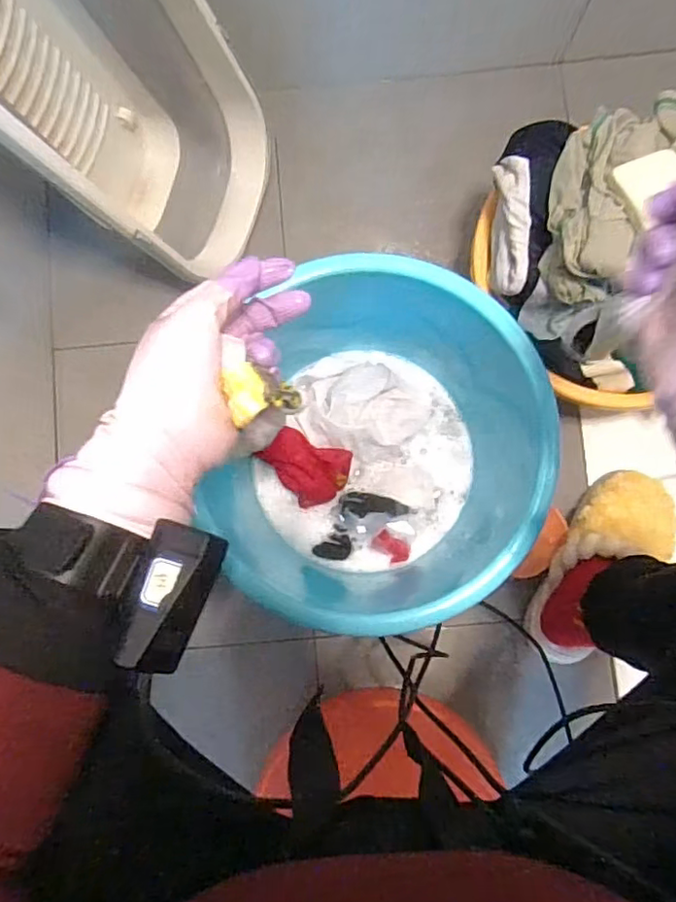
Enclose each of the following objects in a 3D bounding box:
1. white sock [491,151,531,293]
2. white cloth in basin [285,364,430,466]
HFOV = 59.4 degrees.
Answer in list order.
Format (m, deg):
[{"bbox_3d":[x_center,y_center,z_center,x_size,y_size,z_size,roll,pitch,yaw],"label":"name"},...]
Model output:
[{"bbox_3d":[0.176,-0.230,0.612,0.027,0.062,0.134,-1,96,1],"label":"white sock"},{"bbox_3d":[0.026,-0.047,0.647,0.143,0.045,0.101,14,84,3],"label":"white cloth in basin"}]

